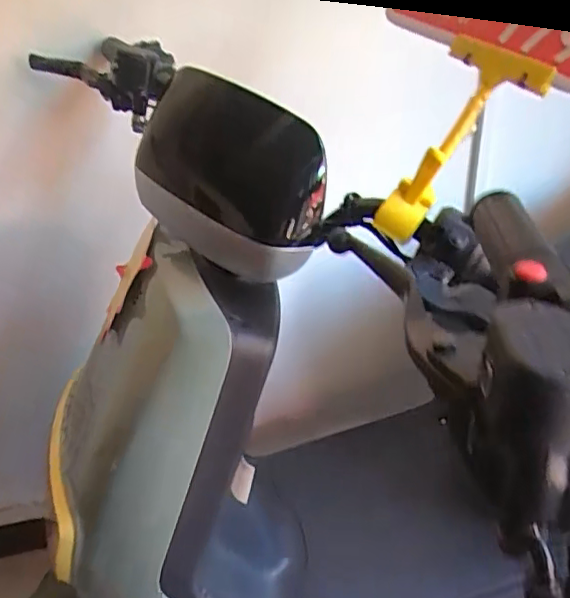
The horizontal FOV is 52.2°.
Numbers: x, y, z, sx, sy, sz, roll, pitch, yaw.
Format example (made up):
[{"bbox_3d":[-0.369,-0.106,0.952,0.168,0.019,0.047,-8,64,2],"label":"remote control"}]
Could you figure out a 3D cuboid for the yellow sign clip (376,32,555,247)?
[{"bbox_3d":[0.149,-0.139,0.531,0.190,0.068,0.107,-56,45,4],"label":"yellow sign clip"}]

